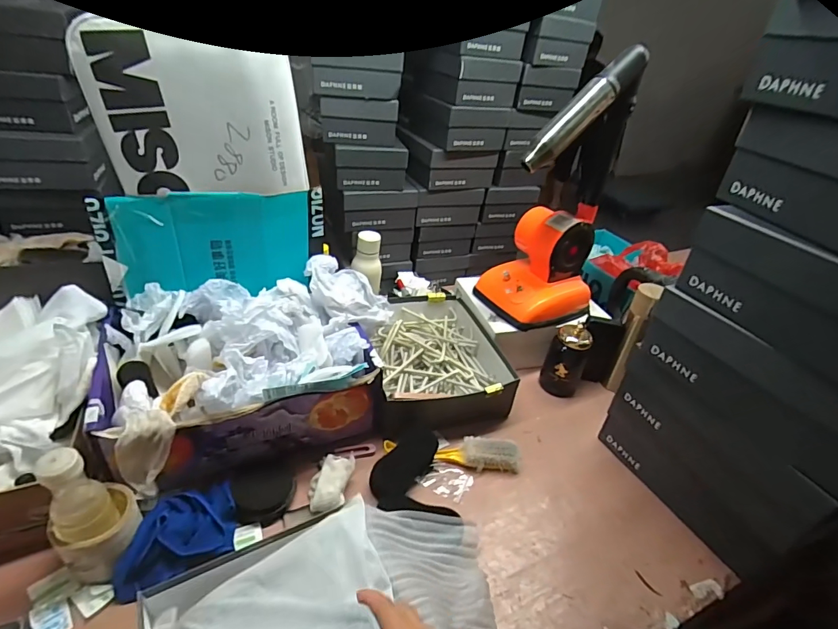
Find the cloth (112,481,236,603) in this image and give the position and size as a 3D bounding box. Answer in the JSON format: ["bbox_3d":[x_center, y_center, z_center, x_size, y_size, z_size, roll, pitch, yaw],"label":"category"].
[{"bbox_3d":[-0.317,0.291,0.588,0.149,0.048,0.103,-15,40,-30],"label":"cloth"}]

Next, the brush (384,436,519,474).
[{"bbox_3d":[0.058,0.235,0.753,0.227,0.036,0.051,3,34,-7],"label":"brush"}]

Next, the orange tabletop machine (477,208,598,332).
[{"bbox_3d":[0.258,-0.110,0.958,0.198,0.199,0.169,-12,38,-26],"label":"orange tabletop machine"}]

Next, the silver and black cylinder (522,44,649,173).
[{"bbox_3d":[0.283,-0.351,0.768,0.273,0.038,0.045,-45,46,3],"label":"silver and black cylinder"}]

